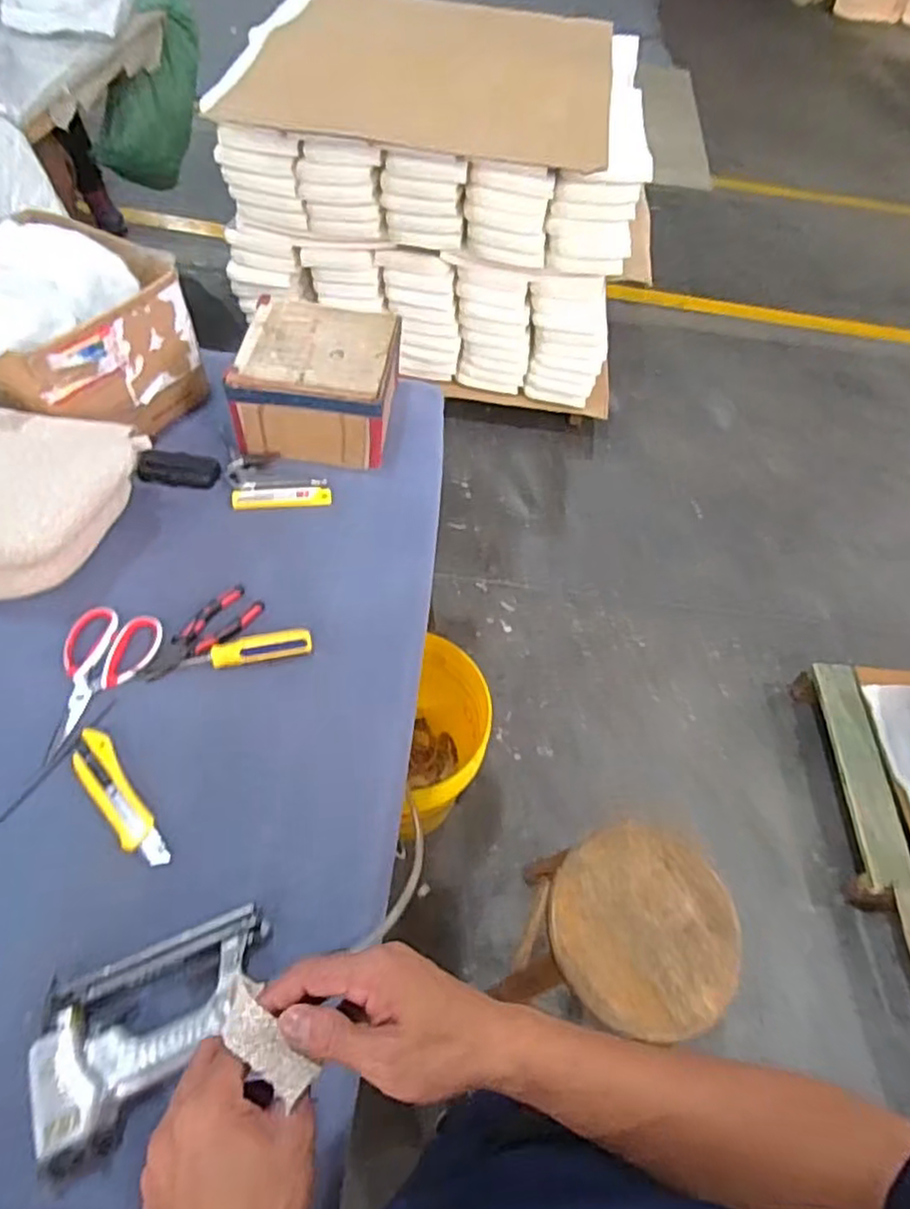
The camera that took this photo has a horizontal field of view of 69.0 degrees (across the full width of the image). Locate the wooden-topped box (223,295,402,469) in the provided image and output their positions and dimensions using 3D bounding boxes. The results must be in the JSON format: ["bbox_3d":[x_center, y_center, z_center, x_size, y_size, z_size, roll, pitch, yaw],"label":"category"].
[{"bbox_3d":[-0.201,-0.333,0.992,0.211,0.126,0.211,6,54,-1],"label":"wooden-topped box"}]

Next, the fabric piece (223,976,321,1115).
[{"bbox_3d":[-0.106,0.242,0.368,0.026,0.014,0.068,-36,65,-27],"label":"fabric piece"}]

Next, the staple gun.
[{"bbox_3d":[-0.247,0.354,0.557,0.187,0.037,0.136,-17,58,-17],"label":"staple gun"}]

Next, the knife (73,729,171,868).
[{"bbox_3d":[-0.345,0.197,0.672,0.040,0.011,0.167,-31,63,-24],"label":"knife"}]

